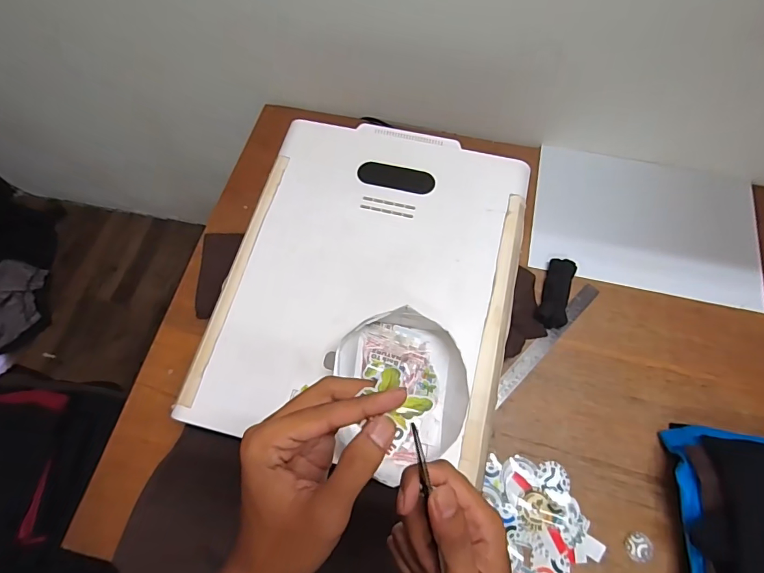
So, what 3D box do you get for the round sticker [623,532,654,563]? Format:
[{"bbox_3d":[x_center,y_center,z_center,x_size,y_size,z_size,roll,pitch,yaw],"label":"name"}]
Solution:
[{"bbox_3d":[0.371,0.376,0.621,0.039,0.004,0.037,11,67,5],"label":"round sticker"}]

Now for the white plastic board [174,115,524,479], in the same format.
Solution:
[{"bbox_3d":[-0.012,-0.021,0.621,0.397,0.030,0.489,12,71,6],"label":"white plastic board"}]

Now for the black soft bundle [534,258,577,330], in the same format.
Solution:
[{"bbox_3d":[0.310,0.011,0.761,0.050,0.030,0.127,18,68,8],"label":"black soft bundle"}]

